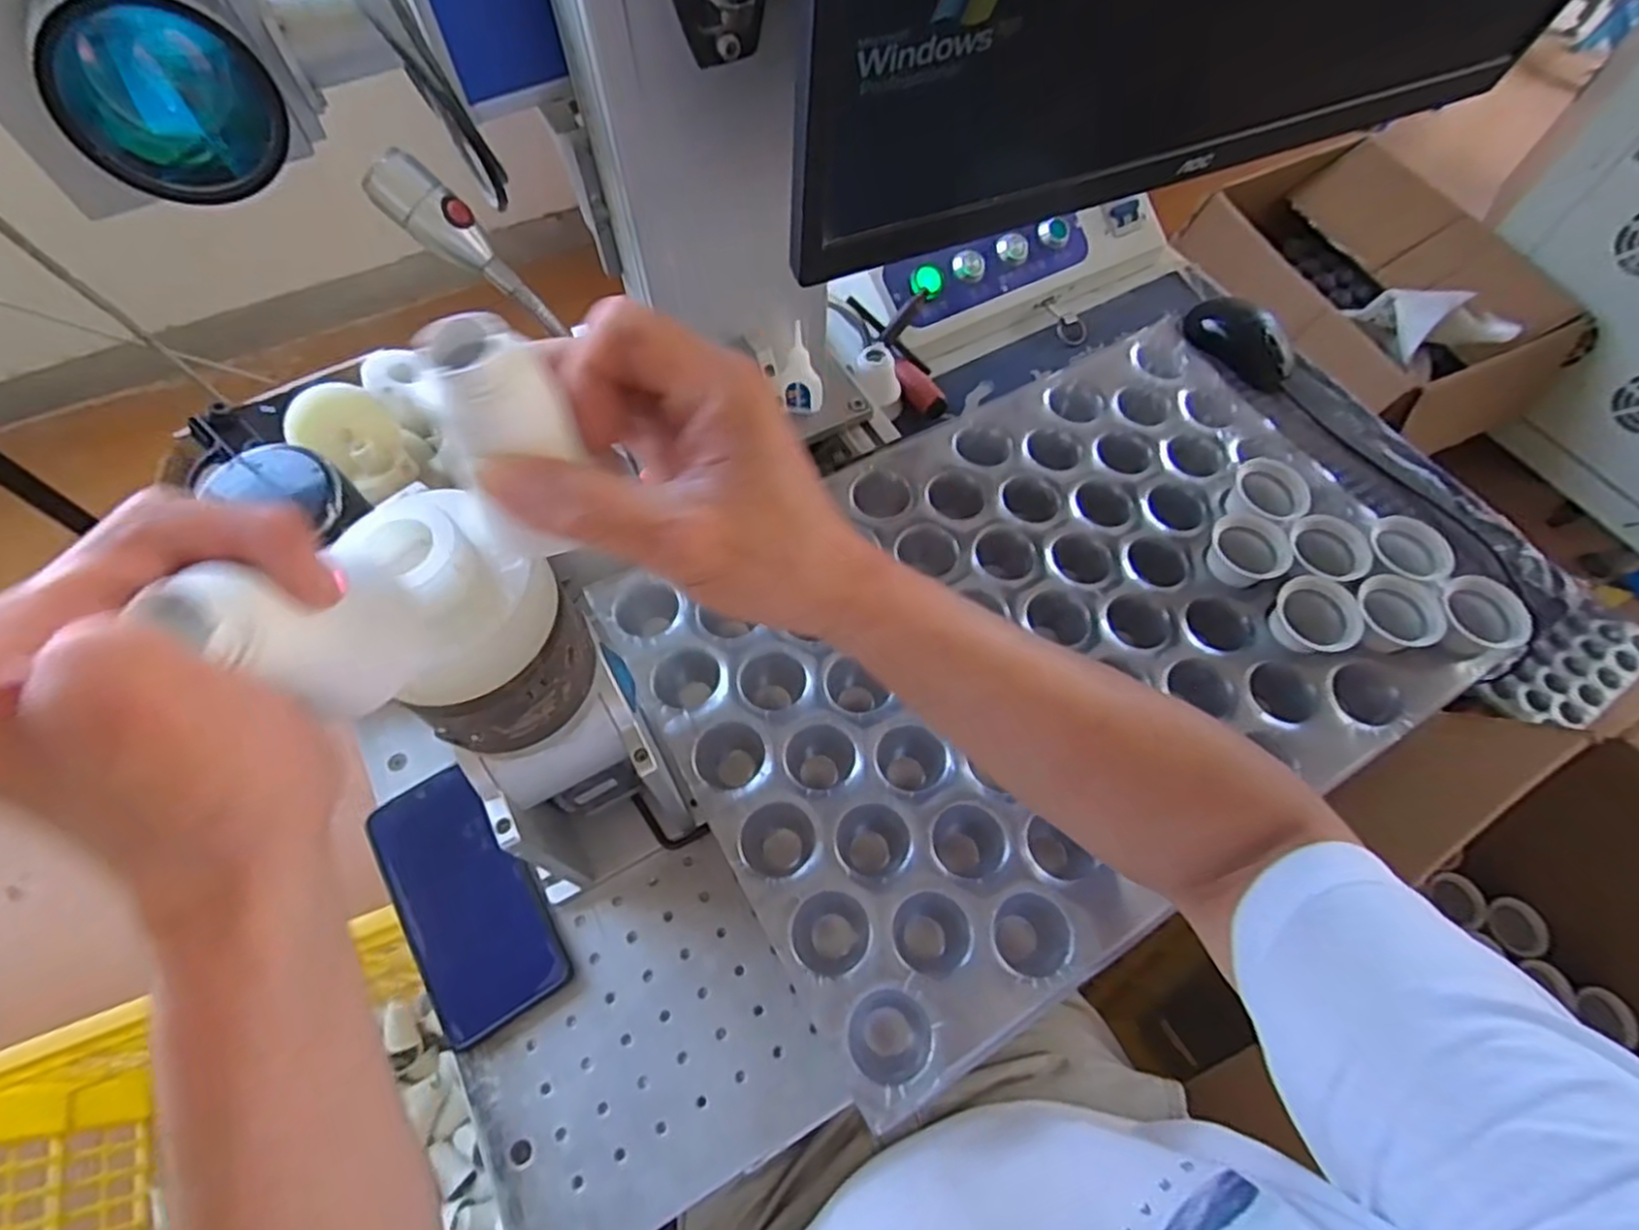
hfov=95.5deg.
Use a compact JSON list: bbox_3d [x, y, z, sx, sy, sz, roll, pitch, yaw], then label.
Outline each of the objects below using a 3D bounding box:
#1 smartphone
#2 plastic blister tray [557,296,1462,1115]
[{"bbox_3d":[-0.221,0.174,0.465,0.075,0.012,0.158,-30,67,-16],"label":"smartphone"},{"bbox_3d":[0.164,0.006,0.529,0.545,0.040,0.371,-28,67,-15],"label":"plastic blister tray"}]

